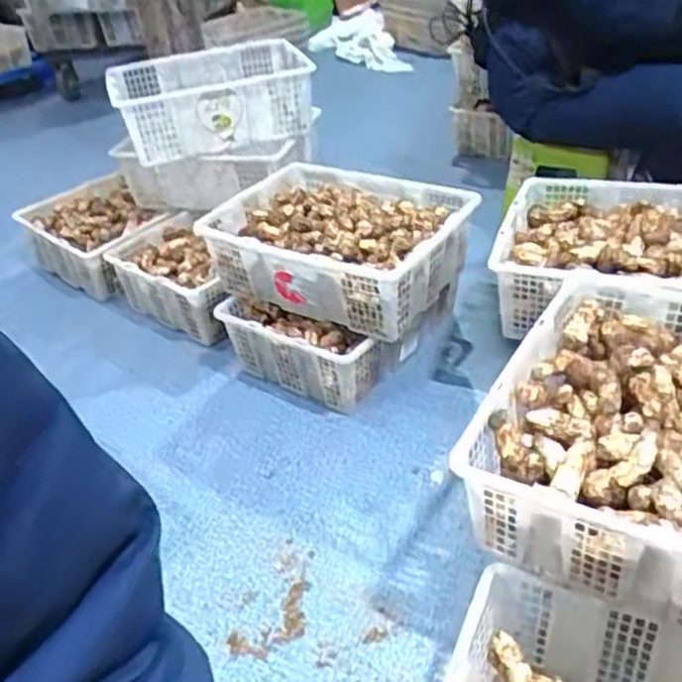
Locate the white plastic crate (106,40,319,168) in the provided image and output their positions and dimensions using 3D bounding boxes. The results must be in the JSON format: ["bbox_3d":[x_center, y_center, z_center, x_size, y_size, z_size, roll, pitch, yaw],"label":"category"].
[{"bbox_3d":[-0.275,-0.520,1.521,0.424,0.154,0.327,-4,36,4],"label":"white plastic crate"}]

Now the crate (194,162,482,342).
[{"bbox_3d":[-0.008,-0.175,1.310,0.446,0.158,0.314,14,40,26],"label":"crate"}]

